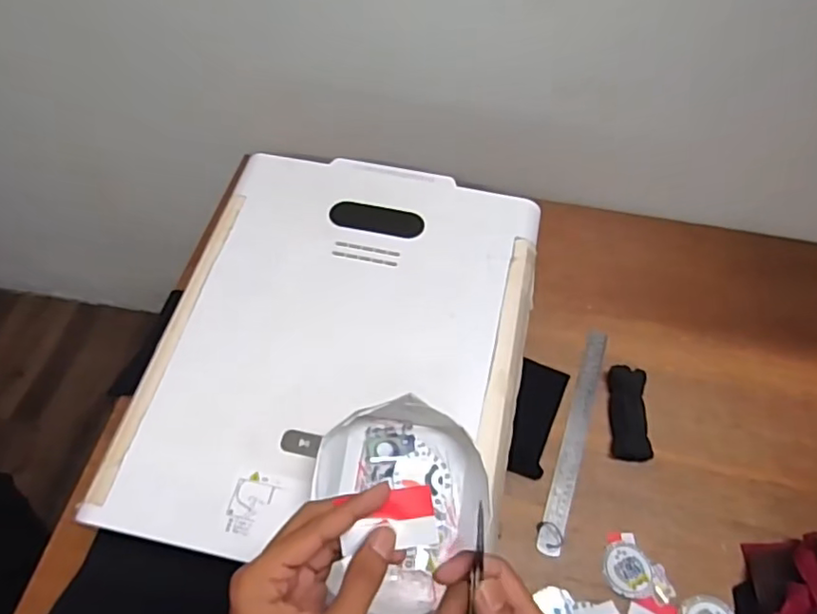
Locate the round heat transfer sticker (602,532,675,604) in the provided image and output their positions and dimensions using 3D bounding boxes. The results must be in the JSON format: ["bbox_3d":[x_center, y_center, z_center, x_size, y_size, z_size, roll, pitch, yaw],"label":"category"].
[{"bbox_3d":[0.271,0.307,0.709,0.077,0.010,0.072,6,58,2],"label":"round heat transfer sticker"}]

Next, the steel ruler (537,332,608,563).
[{"bbox_3d":[0.224,0.167,0.798,0.029,0.005,0.322,18,60,10],"label":"steel ruler"}]

